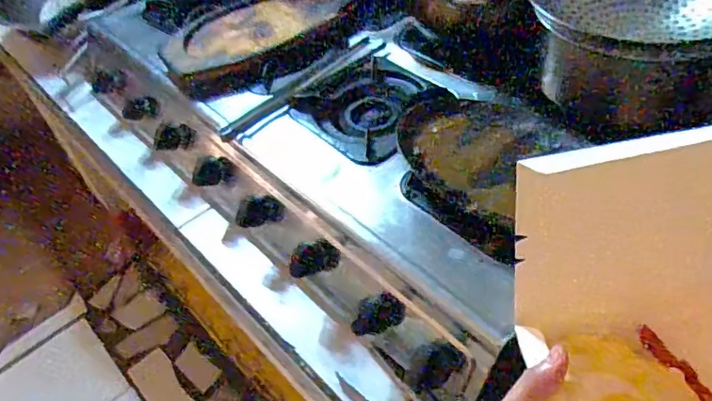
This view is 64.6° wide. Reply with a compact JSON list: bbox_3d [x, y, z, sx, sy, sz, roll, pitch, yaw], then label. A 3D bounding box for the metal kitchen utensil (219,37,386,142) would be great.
[{"bbox_3d":[-0.077,-0.164,0.805,0.281,0.016,0.047,-35,52,-23],"label":"metal kitchen utensil"}]

